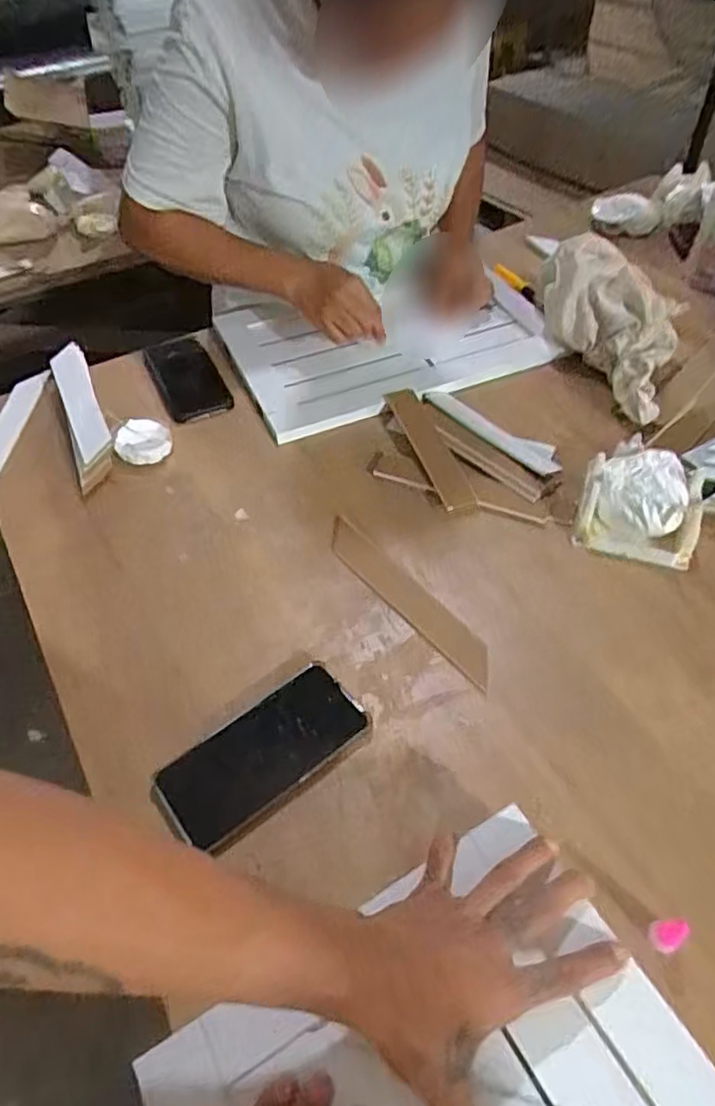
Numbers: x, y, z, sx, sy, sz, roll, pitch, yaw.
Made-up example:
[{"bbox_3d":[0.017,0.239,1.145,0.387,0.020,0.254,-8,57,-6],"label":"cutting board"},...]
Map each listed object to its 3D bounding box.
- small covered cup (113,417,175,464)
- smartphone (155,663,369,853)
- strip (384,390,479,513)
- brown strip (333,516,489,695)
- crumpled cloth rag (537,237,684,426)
[{"bbox_3d":[-0.245,-0.131,0.758,0.060,0.017,0.067,0,51,2],"label":"small covered cup"},{"bbox_3d":[-0.074,0.156,0.517,0.157,0.013,0.075,-32,57,-22],"label":"smartphone"},{"bbox_3d":[0.081,-0.121,0.750,0.038,0.008,0.202,-15,52,-10],"label":"strip"},{"bbox_3d":[0.049,0.042,0.627,0.038,0.010,0.220,-34,57,-24],"label":"brown strip"},{"bbox_3d":[0.326,-0.271,0.793,0.103,0.119,0.226,-18,52,-13],"label":"crumpled cloth rag"}]

